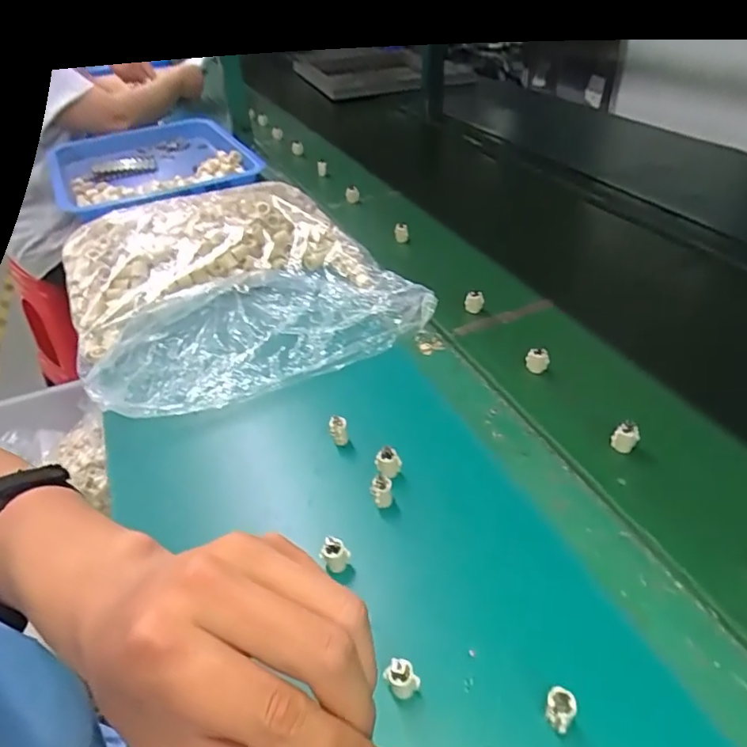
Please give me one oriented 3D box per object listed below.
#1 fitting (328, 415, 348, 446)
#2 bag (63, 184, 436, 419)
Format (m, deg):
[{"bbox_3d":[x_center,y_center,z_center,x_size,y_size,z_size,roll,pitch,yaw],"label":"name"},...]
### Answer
[{"bbox_3d":[-0.030,0.049,0.485,0.015,0.032,0.014,-9,38,-6],"label":"fitting"},{"bbox_3d":[-0.179,-0.120,0.685,0.345,0.067,0.407,-19,40,-18],"label":"bag"}]

